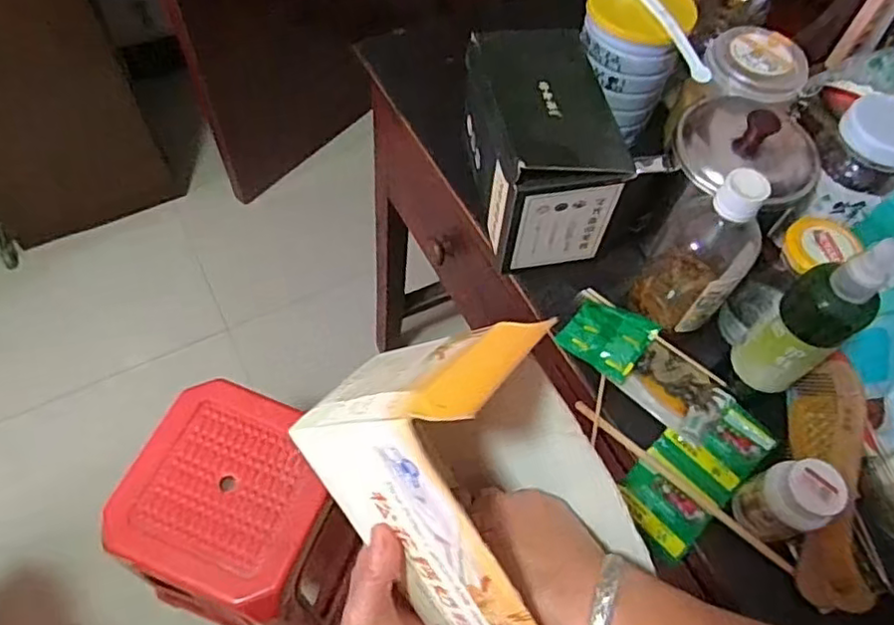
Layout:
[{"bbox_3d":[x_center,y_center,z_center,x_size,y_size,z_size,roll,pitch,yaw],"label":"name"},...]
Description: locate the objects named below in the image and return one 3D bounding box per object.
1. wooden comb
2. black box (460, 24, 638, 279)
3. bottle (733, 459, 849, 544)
[{"bbox_3d":[0.301,0.129,0.492,0.014,0.053,0.189,27,62,-38],"label":"wooden comb"},{"bbox_3d":[0.085,-0.156,0.593,0.108,0.135,0.173,-9,62,-9],"label":"black box"},{"bbox_3d":[0.253,0.141,0.469,0.040,0.084,0.047,-14,62,-11],"label":"bottle"}]

